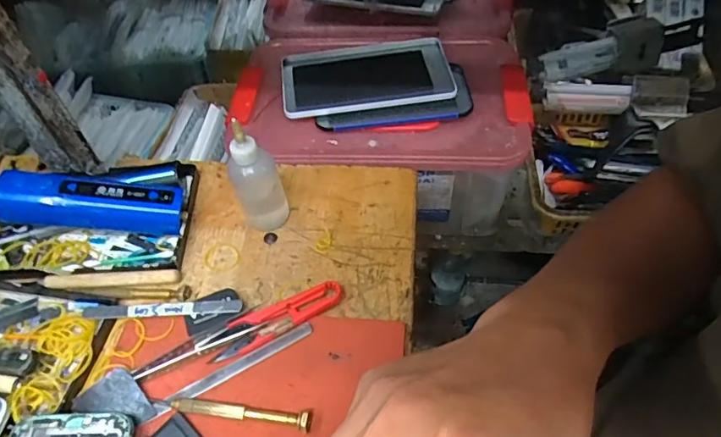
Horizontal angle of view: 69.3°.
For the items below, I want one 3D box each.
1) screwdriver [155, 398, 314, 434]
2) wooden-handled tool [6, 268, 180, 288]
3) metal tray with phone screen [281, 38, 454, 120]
[{"bbox_3d":[-0.081,0.119,0.332,0.101,0.012,0.014,8,52,5],"label":"screwdriver"},{"bbox_3d":[-0.204,0.047,0.404,0.125,0.010,0.011,-1,52,-3],"label":"wooden-handled tool"},{"bbox_3d":[0.007,-0.158,0.577,0.182,0.007,0.107,-6,55,1],"label":"metal tray with phone screen"}]

